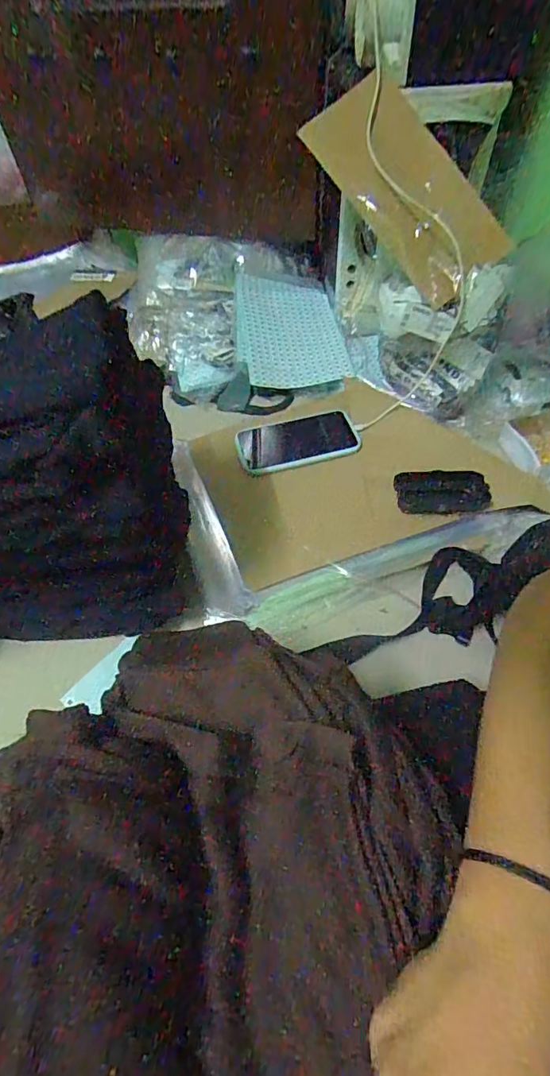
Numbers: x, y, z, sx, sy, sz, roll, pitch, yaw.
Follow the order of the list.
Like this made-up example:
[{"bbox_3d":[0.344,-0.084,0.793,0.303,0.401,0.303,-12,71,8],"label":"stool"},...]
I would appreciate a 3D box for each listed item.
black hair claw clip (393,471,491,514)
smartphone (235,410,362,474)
[{"bbox_3d":[0.208,-0.054,0.615,0.116,0.041,0.049,1,55,3],"label":"black hair claw clip"},{"bbox_3d":[0.032,-0.135,0.675,0.165,0.011,0.068,-13,83,-4],"label":"smartphone"}]

